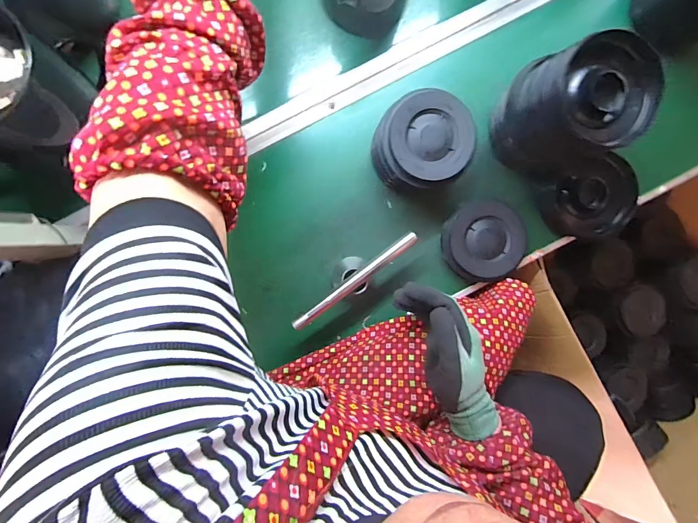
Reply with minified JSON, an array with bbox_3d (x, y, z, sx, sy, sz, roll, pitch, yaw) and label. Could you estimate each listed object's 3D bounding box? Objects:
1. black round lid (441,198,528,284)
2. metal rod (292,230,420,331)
[{"bbox_3d":[0.197,-0.031,0.535,0.116,0.026,0.113,-11,93,-2],"label":"black round lid"},{"bbox_3d":[0.008,0.027,0.487,0.199,0.014,0.015,-38,94,0],"label":"metal rod"}]

